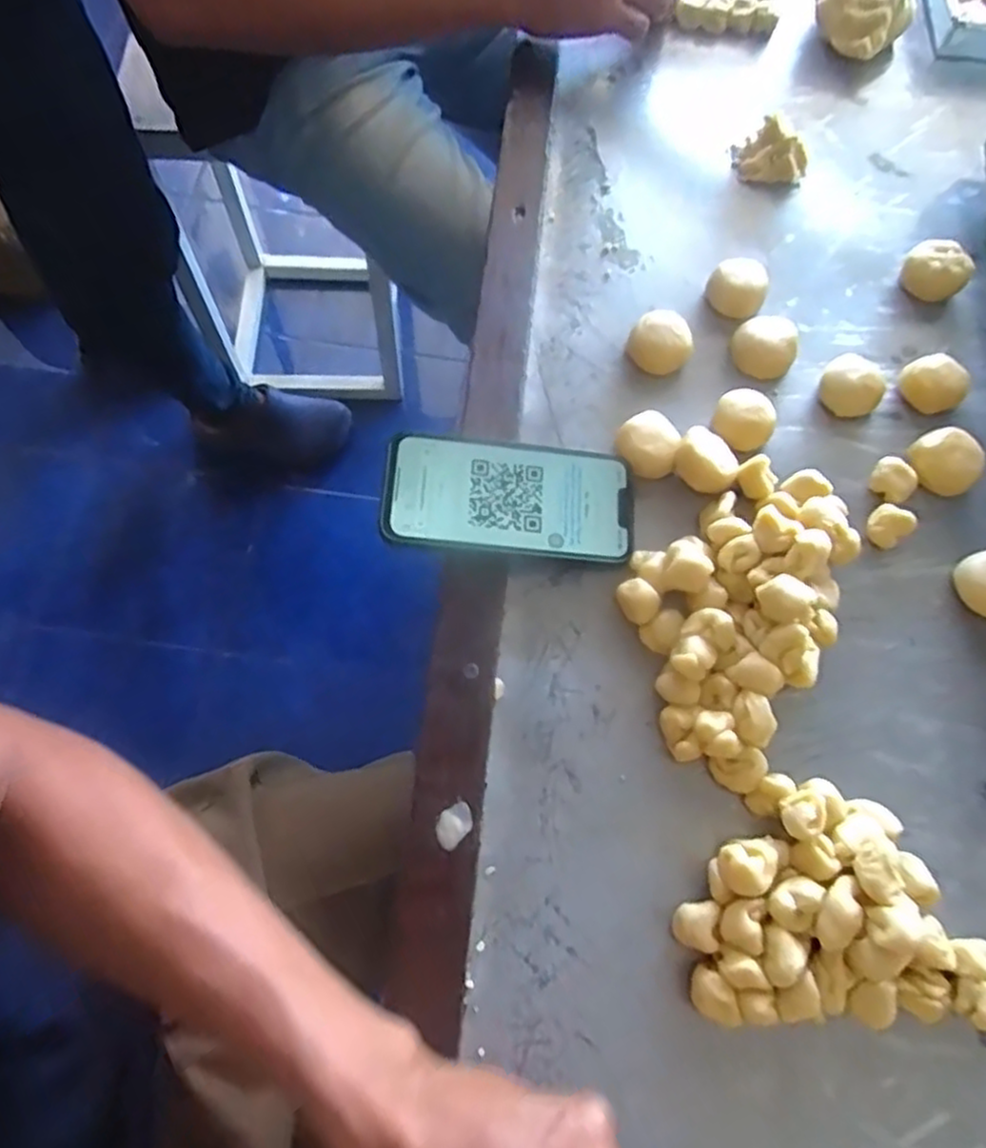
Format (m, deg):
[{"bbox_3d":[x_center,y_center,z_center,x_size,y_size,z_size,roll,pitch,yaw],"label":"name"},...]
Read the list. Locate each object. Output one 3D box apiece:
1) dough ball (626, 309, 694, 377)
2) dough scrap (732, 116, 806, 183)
[{"bbox_3d":[0.111,-0.152,0.472,0.040,0.022,0.034,20,69,5],"label":"dough ball"},{"bbox_3d":[0.208,-0.314,0.535,0.054,0.027,0.033,14,69,3],"label":"dough scrap"}]

